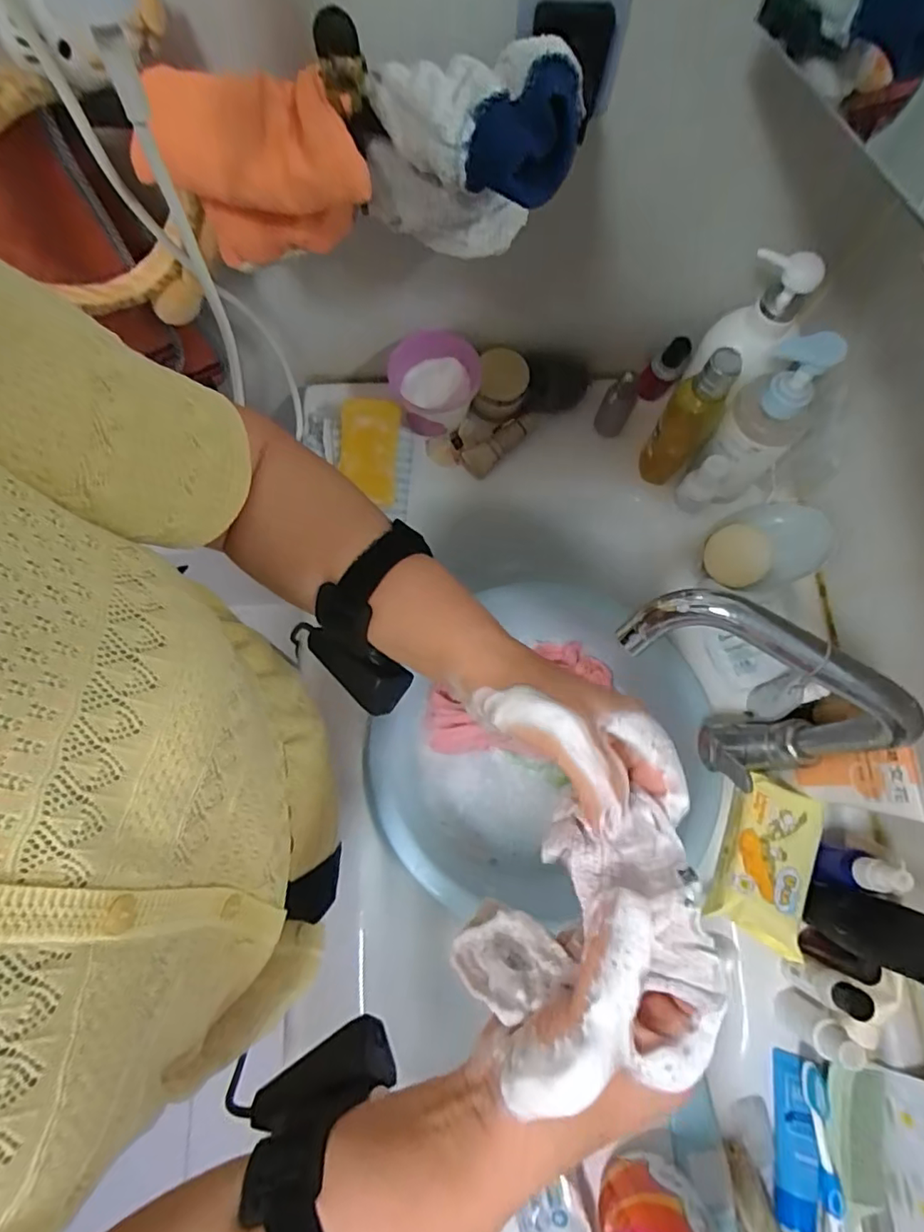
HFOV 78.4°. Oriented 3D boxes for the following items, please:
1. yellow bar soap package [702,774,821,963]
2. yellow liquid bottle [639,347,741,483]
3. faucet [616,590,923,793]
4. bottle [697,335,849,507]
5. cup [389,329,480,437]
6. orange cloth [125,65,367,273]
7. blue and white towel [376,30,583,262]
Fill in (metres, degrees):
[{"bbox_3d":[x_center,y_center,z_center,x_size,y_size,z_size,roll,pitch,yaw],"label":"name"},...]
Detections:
[{"bbox_3d":[0.257,0.205,0.472,0.077,0.027,0.122,24,74,5],"label":"yellow bar soap package"},{"bbox_3d":[0.204,-0.177,0.519,0.048,0.148,0.035,40,76,9],"label":"yellow liquid bottle"},{"bbox_3d":[0.193,0.059,0.407,0.184,0.181,0.053,31,75,7],"label":"faucet"},{"bbox_3d":[0.265,-0.164,0.502,0.065,0.183,0.051,22,74,4],"label":"bottle"},{"bbox_3d":[-0.027,-0.229,0.564,0.088,0.057,0.078,-4,74,-3],"label":"cup"},{"bbox_3d":[-0.118,-0.259,0.340,0.124,0.093,0.045,4,74,-1],"label":"orange cloth"},{"bbox_3d":[0.005,-0.256,0.335,0.111,0.109,0.076,-8,74,-4],"label":"blue and white towel"}]

